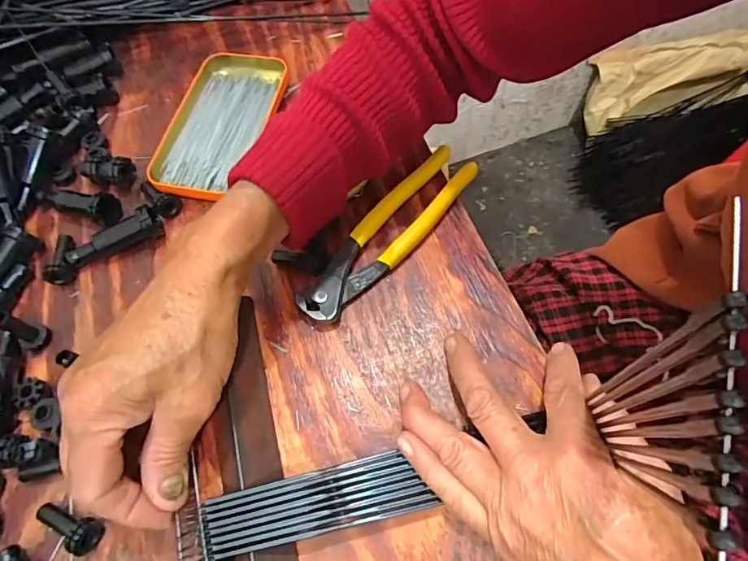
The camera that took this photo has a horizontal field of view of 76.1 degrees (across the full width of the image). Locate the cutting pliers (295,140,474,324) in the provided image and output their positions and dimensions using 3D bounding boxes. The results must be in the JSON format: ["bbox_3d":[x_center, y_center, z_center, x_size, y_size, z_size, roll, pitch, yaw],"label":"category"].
[{"bbox_3d":[0.010,-0.033,0.335,0.037,0.018,0.158,38,71,20],"label":"cutting pliers"}]

